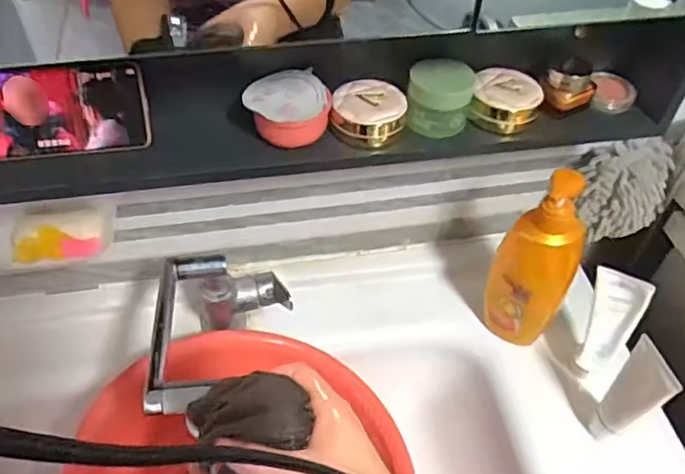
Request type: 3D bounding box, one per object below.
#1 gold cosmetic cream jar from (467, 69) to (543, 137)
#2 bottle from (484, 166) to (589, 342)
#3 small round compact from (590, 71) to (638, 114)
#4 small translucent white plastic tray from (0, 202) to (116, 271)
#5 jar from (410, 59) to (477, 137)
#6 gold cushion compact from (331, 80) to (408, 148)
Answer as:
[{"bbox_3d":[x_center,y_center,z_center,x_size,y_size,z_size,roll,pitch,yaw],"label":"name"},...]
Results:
[{"bbox_3d":[0.163,-0.133,0.603,0.065,0.042,0.060,2,48,-2],"label":"gold cosmetic cream jar"},{"bbox_3d":[0.220,0.033,0.683,0.086,0.249,0.046,26,52,18],"label":"bottle"},{"bbox_3d":[0.279,-0.149,0.620,0.043,0.020,0.040,2,48,-2],"label":"small round compact"},{"bbox_3d":[-0.314,-0.001,0.644,0.128,0.028,0.079,-4,49,-7],"label":"small translucent white plastic tray"},{"bbox_3d":[0.094,-0.135,0.574,0.061,0.054,0.058,2,48,-2],"label":"jar"},{"bbox_3d":[0.026,-0.119,0.588,0.070,0.040,0.057,4,48,0],"label":"gold cushion compact"}]

